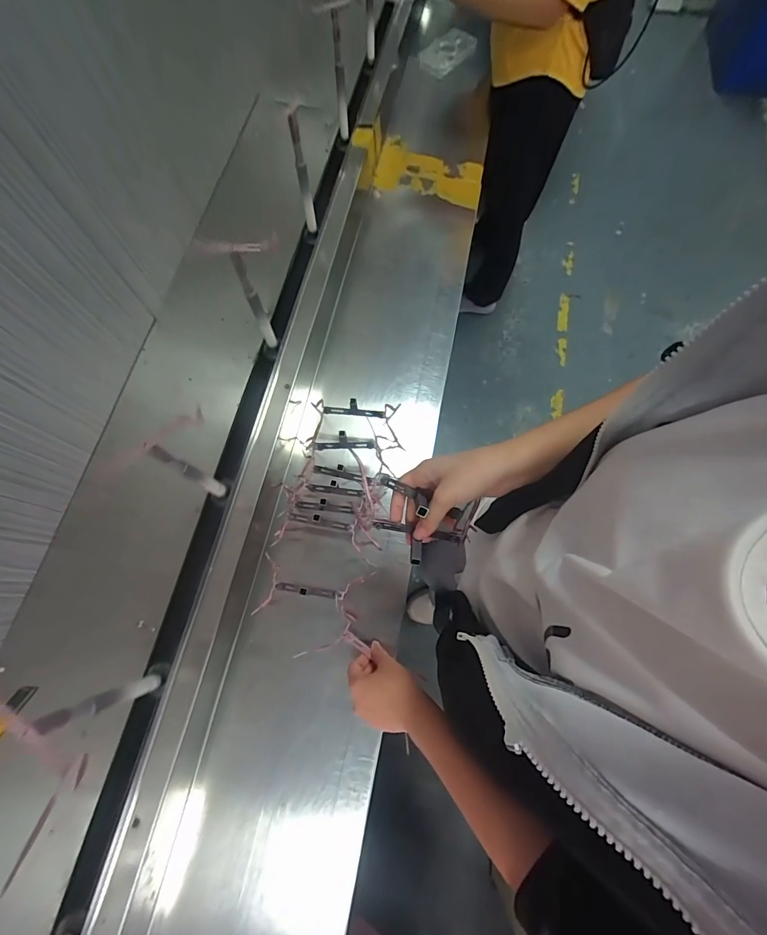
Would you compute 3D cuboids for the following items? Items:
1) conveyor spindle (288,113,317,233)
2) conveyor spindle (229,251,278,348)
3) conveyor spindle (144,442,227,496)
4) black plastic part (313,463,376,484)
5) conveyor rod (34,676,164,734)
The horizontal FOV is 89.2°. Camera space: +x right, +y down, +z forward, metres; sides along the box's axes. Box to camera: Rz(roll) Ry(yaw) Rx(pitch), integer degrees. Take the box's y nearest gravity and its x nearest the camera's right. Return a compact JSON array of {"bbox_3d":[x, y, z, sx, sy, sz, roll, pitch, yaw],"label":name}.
[{"bbox_3d":[-0.129,-0.461,0.627,0.017,0.185,0.017,-15,72,-4],"label":"conveyor spindle"},{"bbox_3d":[-0.182,-0.232,0.552,0.017,0.175,0.014,-26,73,-7],"label":"conveyor spindle"},{"bbox_3d":[-0.234,0.006,0.473,0.012,0.187,0.018,32,75,10],"label":"conveyor spindle"},{"bbox_3d":[-0.060,0.007,0.593,0.095,0.013,0.017,13,73,5],"label":"black plastic part"},{"bbox_3d":[-0.285,0.240,0.400,0.018,0.182,0.017,-21,73,-6],"label":"conveyor rod"}]

